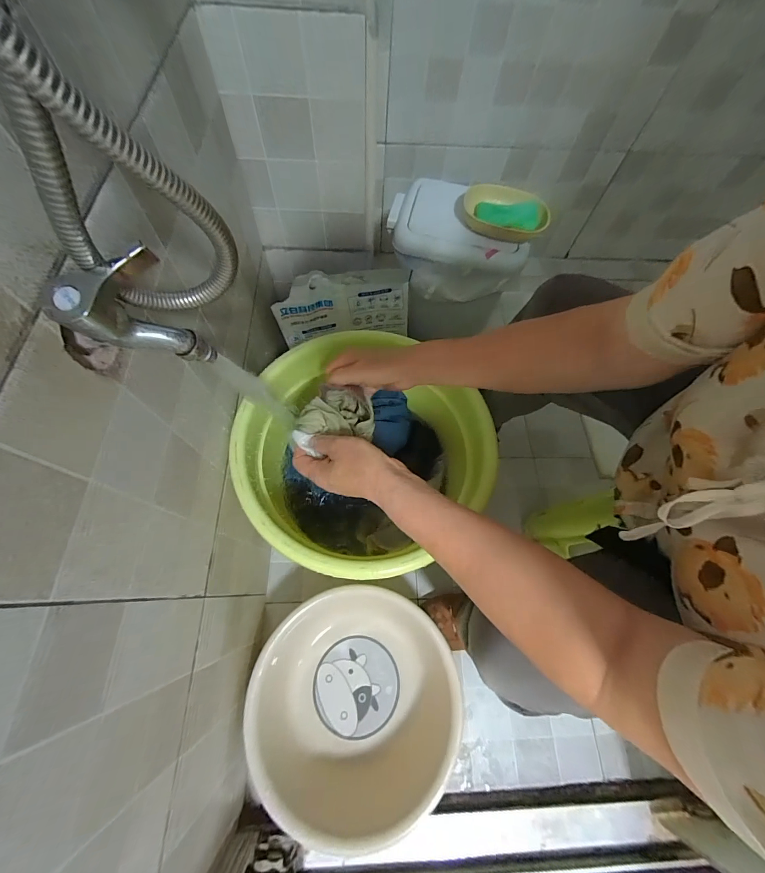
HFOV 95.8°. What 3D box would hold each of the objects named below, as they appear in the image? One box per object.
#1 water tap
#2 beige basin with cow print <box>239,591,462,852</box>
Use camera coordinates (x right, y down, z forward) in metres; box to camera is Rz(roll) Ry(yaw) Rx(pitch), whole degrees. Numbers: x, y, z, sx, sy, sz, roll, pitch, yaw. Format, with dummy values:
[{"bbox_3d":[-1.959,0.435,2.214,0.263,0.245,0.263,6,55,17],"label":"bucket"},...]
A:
[{"bbox_3d":[-0.165,-0.074,0.234,0.065,0.080,0.037,-38,73,-18],"label":"water tap"},{"bbox_3d":[-0.043,0.425,0.575,0.332,0.098,0.324,1,62,-2],"label":"beige basin with cow print"}]

